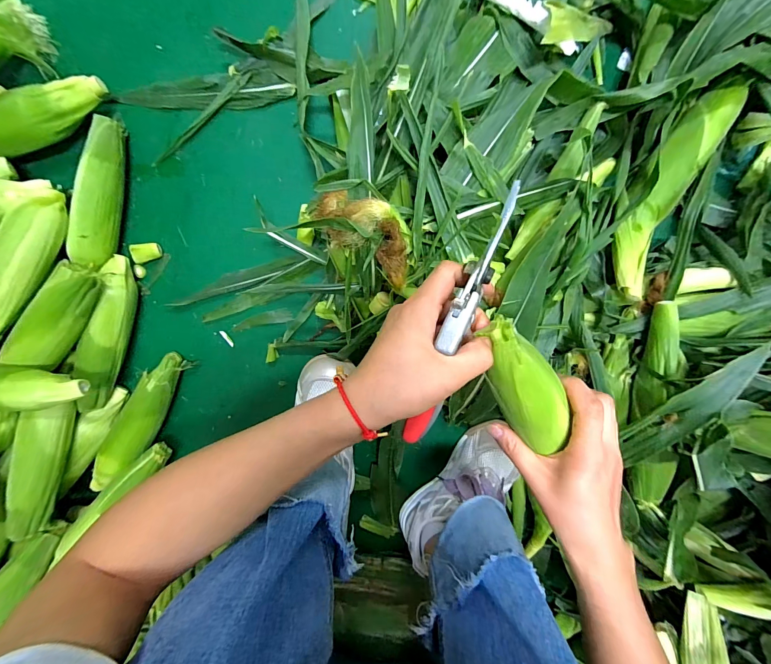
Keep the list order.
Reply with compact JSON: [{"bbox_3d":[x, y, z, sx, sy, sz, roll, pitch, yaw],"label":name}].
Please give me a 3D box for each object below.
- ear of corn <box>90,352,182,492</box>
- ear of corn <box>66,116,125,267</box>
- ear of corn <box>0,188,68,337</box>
[{"bbox_3d":[-0.371,0.137,0.519,0.057,0.060,0.222,37,98,-3],"label":"ear of corn"},{"bbox_3d":[-0.397,-0.190,0.471,0.042,0.058,0.194,9,99,1],"label":"ear of corn"},{"bbox_3d":[-0.466,-0.092,0.425,0.045,0.047,0.199,16,82,0],"label":"ear of corn"}]

